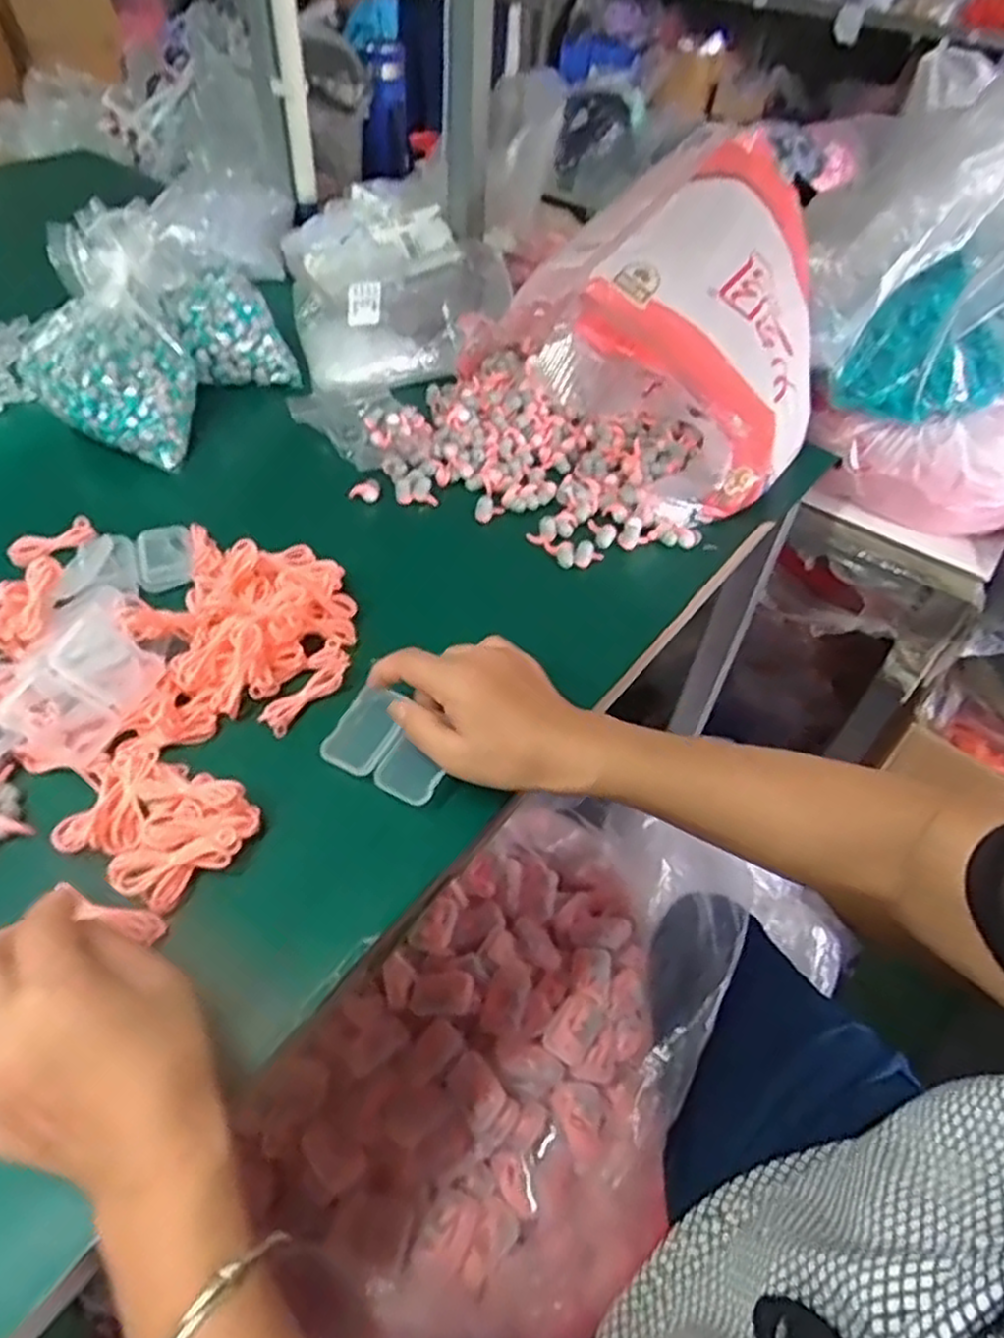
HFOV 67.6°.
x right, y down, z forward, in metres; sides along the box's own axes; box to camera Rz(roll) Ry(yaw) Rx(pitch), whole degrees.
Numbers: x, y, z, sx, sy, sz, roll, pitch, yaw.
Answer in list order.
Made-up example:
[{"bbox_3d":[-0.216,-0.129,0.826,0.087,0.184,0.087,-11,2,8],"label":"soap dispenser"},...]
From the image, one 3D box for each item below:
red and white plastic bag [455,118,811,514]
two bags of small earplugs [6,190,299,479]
[{"bbox_3d":[0.157,-0.305,0.647,0.249,0.182,0.280,-34,59,-30],"label":"red and white plastic bag"},{"bbox_3d":[-0.300,-0.297,0.645,0.149,0.128,0.209,21,50,13],"label":"two bags of small earplugs"}]

